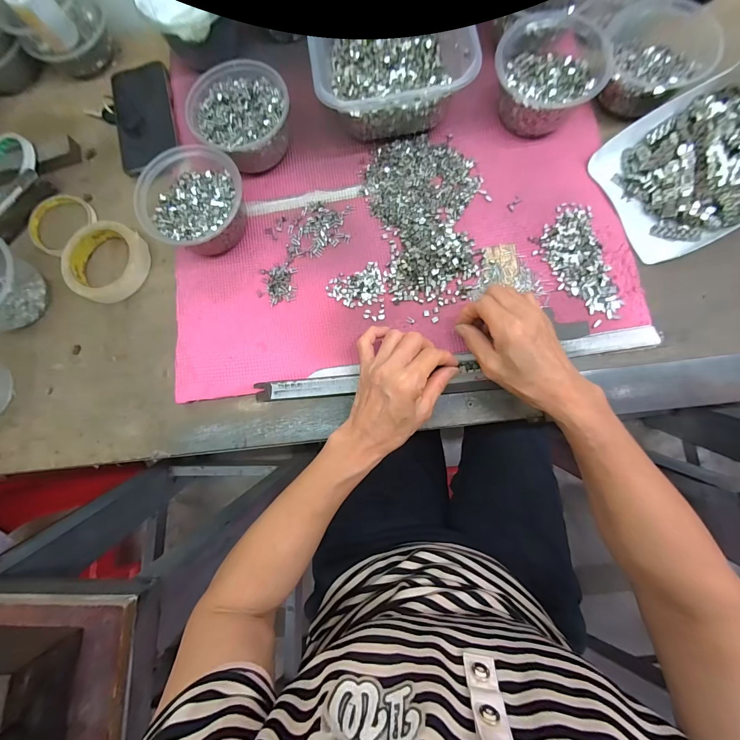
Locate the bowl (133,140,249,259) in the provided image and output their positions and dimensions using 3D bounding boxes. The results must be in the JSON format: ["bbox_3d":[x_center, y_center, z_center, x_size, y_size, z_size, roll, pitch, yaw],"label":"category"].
[{"bbox_3d":[-0.194,-0.187,0.386,0.106,0.058,0.109,-1,80,4],"label":"bowl"}]

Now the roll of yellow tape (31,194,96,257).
[{"bbox_3d":[-0.402,-0.190,0.435,0.084,0.020,0.082,33,86,7],"label":"roll of yellow tape"}]

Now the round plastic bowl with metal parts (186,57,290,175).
[{"bbox_3d":[-0.150,-0.298,0.400,0.110,0.057,0.117,-1,80,4],"label":"round plastic bowl with metal parts"}]

